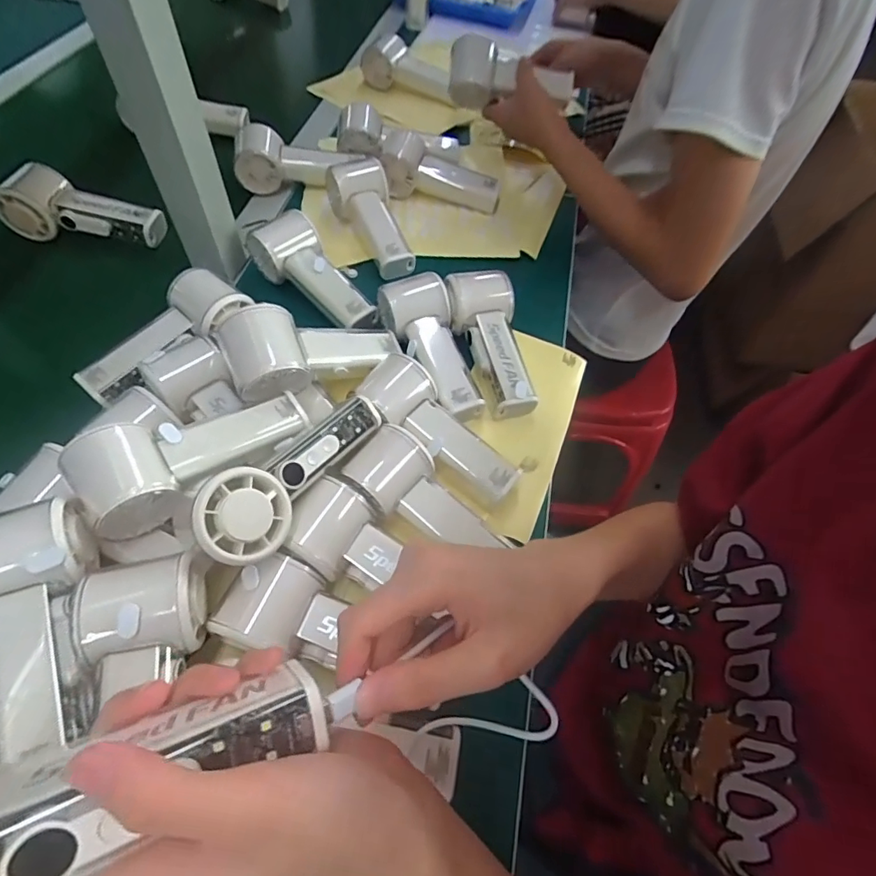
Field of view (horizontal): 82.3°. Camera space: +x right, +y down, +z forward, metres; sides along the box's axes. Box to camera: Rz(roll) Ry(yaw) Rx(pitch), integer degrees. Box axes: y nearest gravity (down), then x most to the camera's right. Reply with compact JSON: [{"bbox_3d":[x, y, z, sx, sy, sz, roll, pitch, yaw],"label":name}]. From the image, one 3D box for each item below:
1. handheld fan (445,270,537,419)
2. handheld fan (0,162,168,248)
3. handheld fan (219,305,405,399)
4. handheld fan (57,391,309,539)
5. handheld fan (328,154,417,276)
[{"bbox_3d":[0.051,-0.088,0.476,0.061,0.056,0.142,-7,58,-9],"label":"handheld fan"},{"bbox_3d":[-0.374,-0.241,0.528,0.156,0.053,0.053,11,57,2],"label":"handheld fan"},{"bbox_3d":[-0.097,-0.072,0.417,0.150,0.058,0.059,-14,56,-41],"label":"handheld fan"},{"bbox_3d":[-0.163,0.006,0.342,0.151,0.047,0.059,-29,64,-21],"label":"handheld fan"},{"bbox_3d":[-0.069,-0.245,0.564,0.065,0.052,0.148,-22,75,-18],"label":"handheld fan"}]

